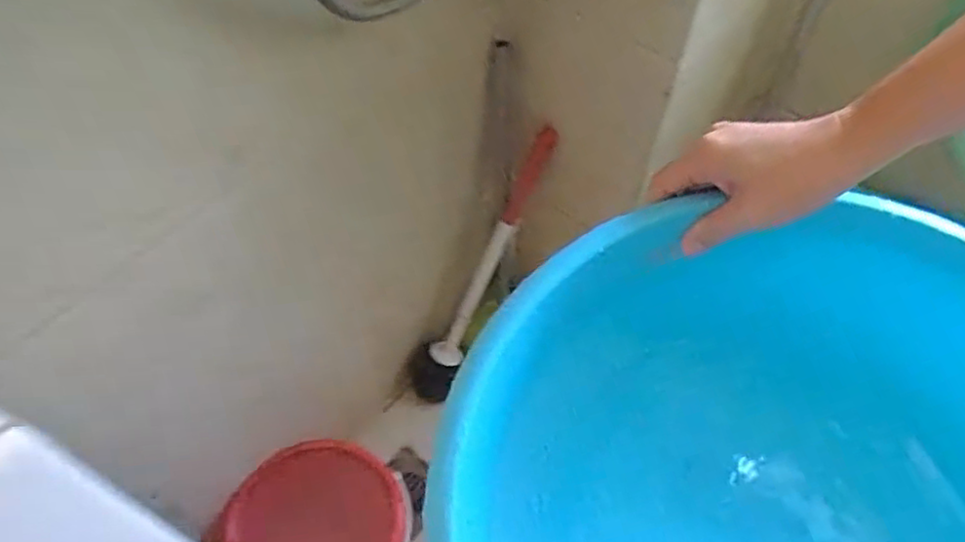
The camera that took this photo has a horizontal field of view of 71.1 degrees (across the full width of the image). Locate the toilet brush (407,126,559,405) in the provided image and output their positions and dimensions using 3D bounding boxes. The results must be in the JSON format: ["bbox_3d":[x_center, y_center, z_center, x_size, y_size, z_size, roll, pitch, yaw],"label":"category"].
[{"bbox_3d":[-0.003,0.002,1.026,0.059,0.474,0.062,33,23,17],"label":"toilet brush"}]

